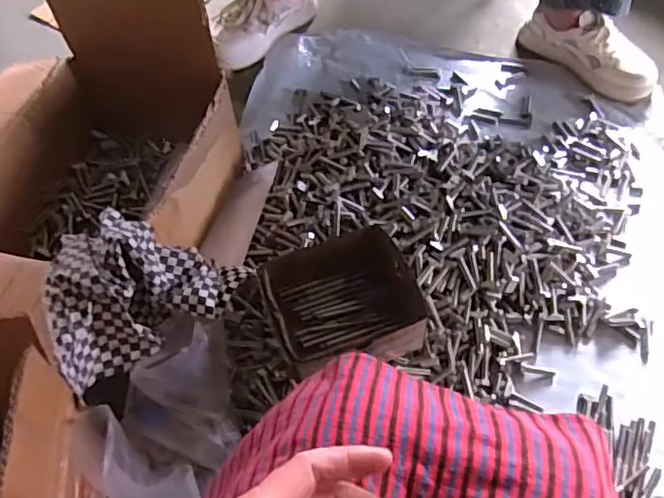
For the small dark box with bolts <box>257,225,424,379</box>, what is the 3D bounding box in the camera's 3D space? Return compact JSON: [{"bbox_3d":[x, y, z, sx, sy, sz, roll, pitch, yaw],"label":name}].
[{"bbox_3d":[0.008,0.058,0.662,0.152,0.085,0.144,-12,52,-7],"label":"small dark box with bolts"}]

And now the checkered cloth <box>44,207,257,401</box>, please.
[{"bbox_3d":[-0.204,0.032,0.653,0.203,0.111,0.166,-23,54,-15],"label":"checkered cloth"}]

